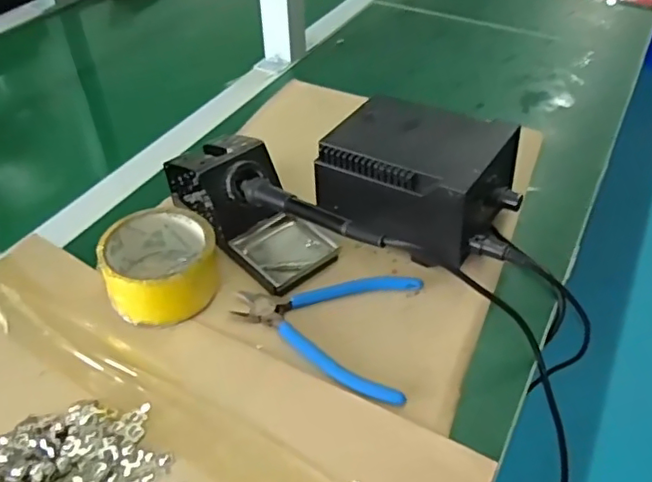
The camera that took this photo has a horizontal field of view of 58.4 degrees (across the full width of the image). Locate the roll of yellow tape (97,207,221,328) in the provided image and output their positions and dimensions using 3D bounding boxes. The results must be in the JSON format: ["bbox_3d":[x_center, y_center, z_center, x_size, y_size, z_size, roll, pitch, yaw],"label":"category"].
[{"bbox_3d":[-0.129,0.019,0.459,0.085,0.045,0.089,-8,44,-7],"label":"roll of yellow tape"}]

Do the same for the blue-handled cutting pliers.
[{"bbox_3d":[-0.002,0.061,0.442,0.134,0.015,0.113,9,44,11],"label":"blue-handled cutting pliers"}]

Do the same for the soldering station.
[{"bbox_3d":[0.082,-0.050,0.506,0.160,0.100,0.118,21,48,21],"label":"soldering station"}]

